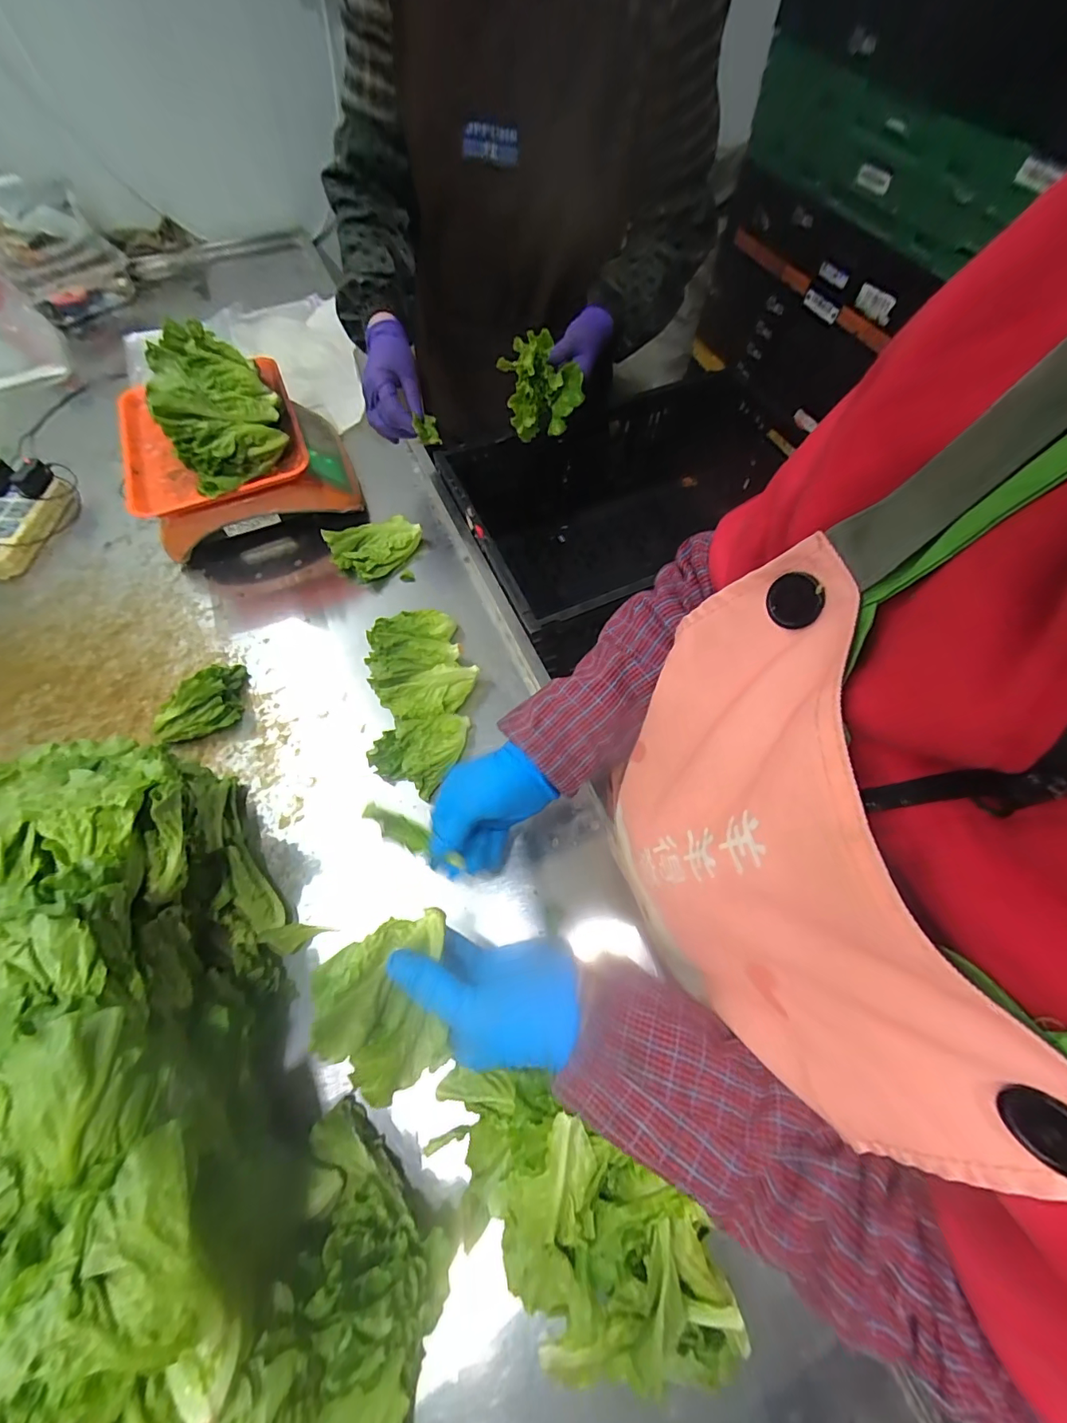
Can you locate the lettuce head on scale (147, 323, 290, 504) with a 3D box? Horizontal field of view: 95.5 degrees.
[{"bbox_3d":[-0.416,-0.406,0.633,0.138,0.094,0.219,-29,67,-13],"label":"lettuce head on scale"}]

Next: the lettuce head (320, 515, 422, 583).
[{"bbox_3d":[-0.230,-0.245,0.721,0.133,0.057,0.075,-33,68,-15],"label":"lettuce head"}]

